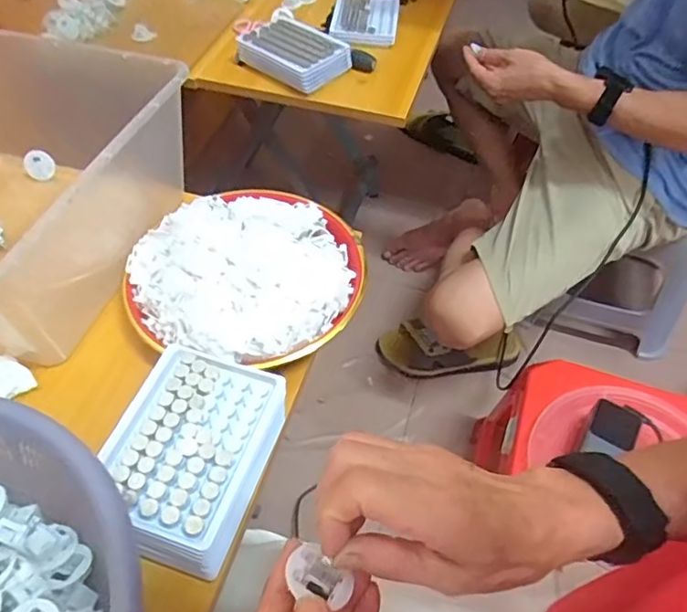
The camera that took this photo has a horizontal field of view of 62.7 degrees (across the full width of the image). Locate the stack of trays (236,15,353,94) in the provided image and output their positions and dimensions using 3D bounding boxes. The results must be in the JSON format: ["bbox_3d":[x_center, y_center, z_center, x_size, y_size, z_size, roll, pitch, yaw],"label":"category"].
[{"bbox_3d":[-0.067,-0.352,0.782,0.136,0.037,0.108,31,57,20],"label":"stack of trays"}]

